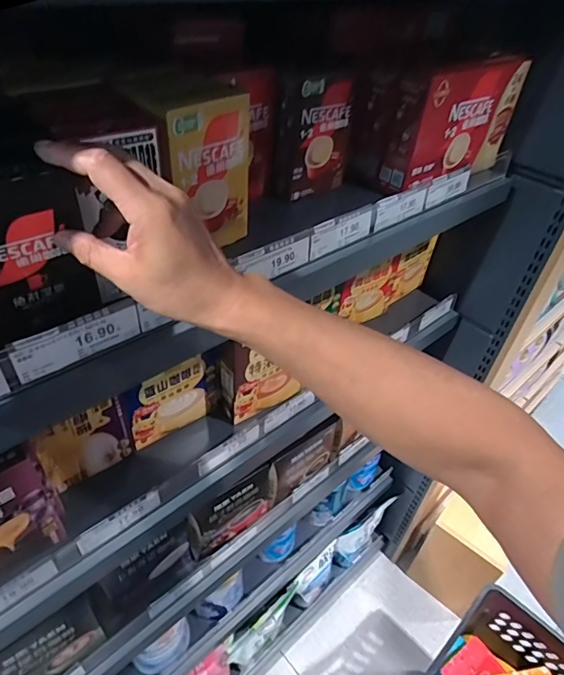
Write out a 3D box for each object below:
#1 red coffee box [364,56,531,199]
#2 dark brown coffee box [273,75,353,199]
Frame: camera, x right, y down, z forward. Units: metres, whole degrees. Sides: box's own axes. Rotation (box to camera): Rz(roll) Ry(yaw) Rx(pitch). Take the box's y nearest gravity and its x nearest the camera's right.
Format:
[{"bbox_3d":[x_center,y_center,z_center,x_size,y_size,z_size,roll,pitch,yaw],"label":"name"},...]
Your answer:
[{"bbox_3d":[0.236,-0.310,0.671,0.237,0.146,0.081,-23,49,-29],"label":"red coffee box"},{"bbox_3d":[0.041,-0.262,0.605,0.062,0.148,0.092,31,47,26],"label":"dark brown coffee box"}]

